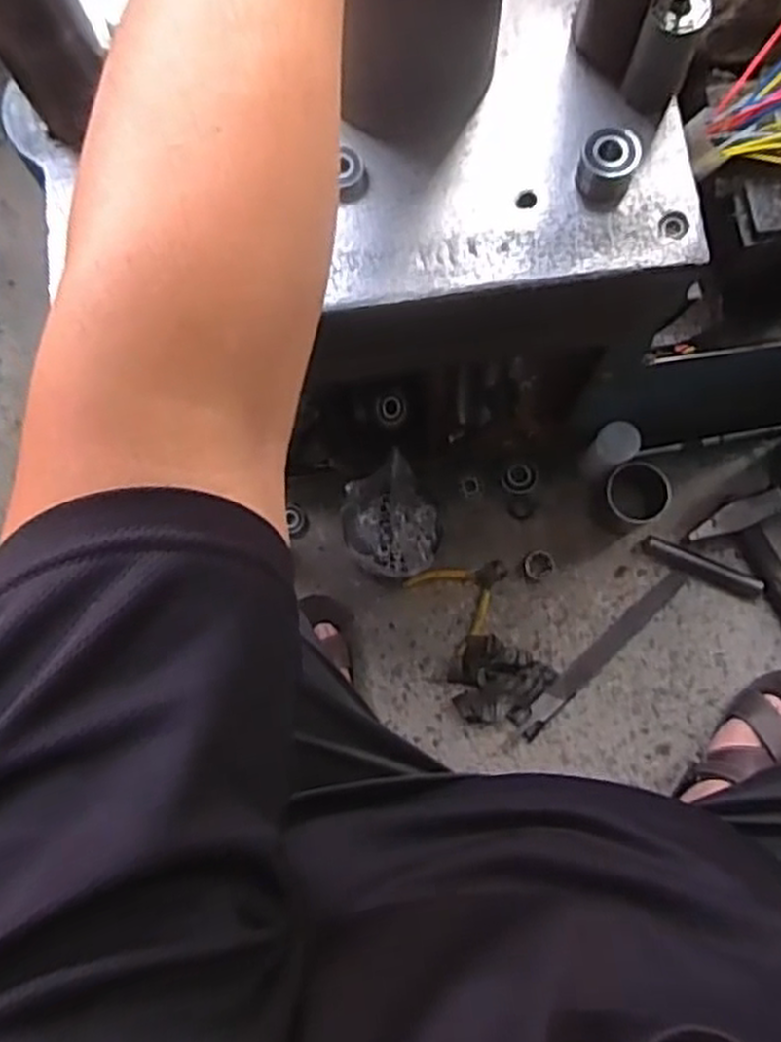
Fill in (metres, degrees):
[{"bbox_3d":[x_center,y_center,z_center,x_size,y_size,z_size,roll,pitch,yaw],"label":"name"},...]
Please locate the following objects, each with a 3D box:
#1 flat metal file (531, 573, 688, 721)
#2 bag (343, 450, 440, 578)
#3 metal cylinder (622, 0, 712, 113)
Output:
[{"bbox_3d":[0.257,0.145,0.912,0.242,0.012,0.024,-42,81,-7],"label":"flat metal file"},{"bbox_3d":[-0.001,0.003,0.896,0.111,0.101,0.124,-24,79,-3],"label":"bag"},{"bbox_3d":[0.184,-0.316,0.520,0.035,0.073,0.038,18,80,5],"label":"metal cylinder"}]

